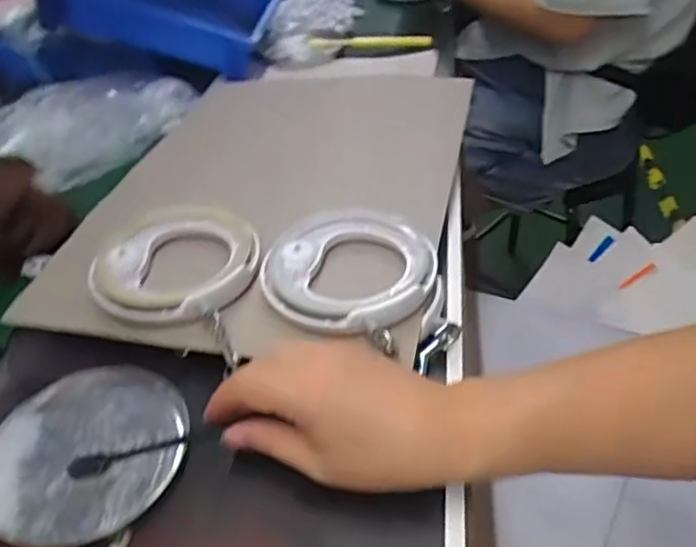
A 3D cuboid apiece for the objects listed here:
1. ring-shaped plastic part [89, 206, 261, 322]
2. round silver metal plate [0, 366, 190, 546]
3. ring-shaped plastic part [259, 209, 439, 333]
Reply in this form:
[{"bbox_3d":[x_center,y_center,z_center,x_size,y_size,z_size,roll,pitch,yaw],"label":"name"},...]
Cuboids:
[{"bbox_3d":[-0.138,-0.011,0.508,0.131,0.026,0.137,-2,40,6],"label":"ring-shaped plastic part"},{"bbox_3d":[-0.173,0.116,0.411,0.122,0.016,0.129,-4,40,3],"label":"round silver metal plate"},{"bbox_3d":[0.001,-0.006,0.482,0.131,0.019,0.126,-4,40,3],"label":"ring-shaped plastic part"}]

